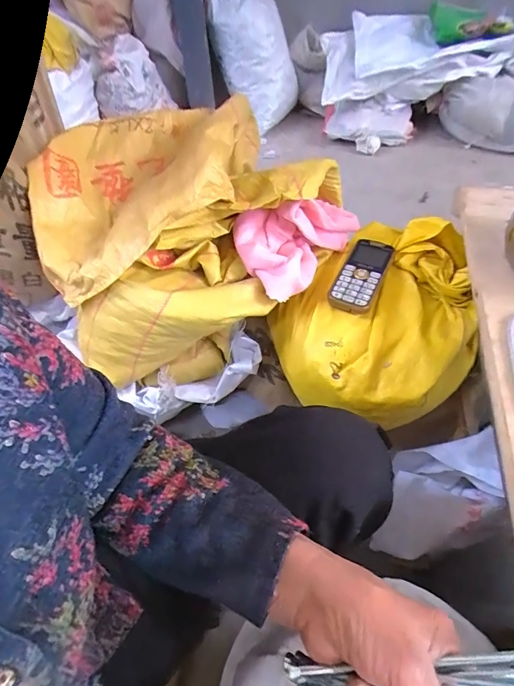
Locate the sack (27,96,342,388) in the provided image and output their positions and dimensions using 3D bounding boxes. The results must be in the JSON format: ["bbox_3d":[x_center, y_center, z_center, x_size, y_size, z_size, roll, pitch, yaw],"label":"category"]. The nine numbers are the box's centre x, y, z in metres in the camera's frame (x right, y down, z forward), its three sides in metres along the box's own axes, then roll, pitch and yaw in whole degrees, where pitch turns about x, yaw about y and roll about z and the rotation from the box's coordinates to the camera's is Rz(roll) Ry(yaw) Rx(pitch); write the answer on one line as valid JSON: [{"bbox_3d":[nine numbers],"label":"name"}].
[{"bbox_3d":[-0.116,-0.149,0.597,0.383,0.293,0.353,27,58,24],"label":"sack"}]

